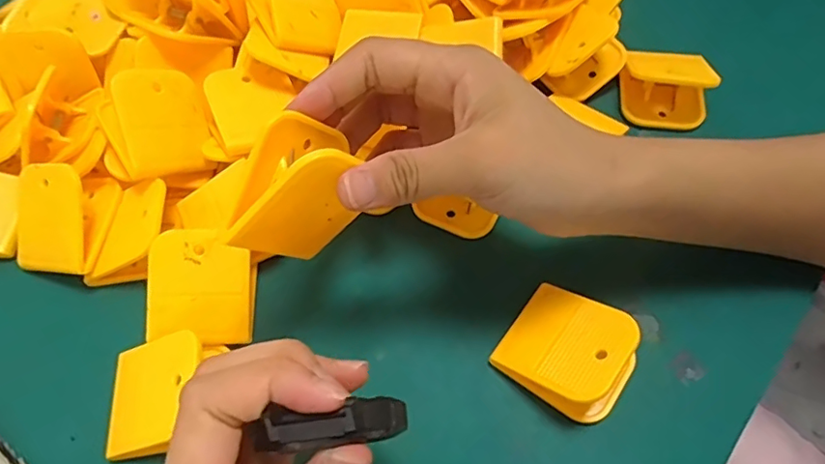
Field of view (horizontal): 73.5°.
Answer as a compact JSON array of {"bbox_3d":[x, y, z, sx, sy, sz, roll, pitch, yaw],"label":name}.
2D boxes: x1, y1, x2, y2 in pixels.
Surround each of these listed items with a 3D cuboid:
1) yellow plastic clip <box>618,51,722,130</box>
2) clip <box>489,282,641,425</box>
[{"bbox_3d":[0.143,-0.084,0.308,0.051,0.038,0.032,24,68,15],"label":"yellow plastic clip"},{"bbox_3d":[0.070,0.053,0.245,0.054,0.027,0.050,35,71,19],"label":"clip"}]

